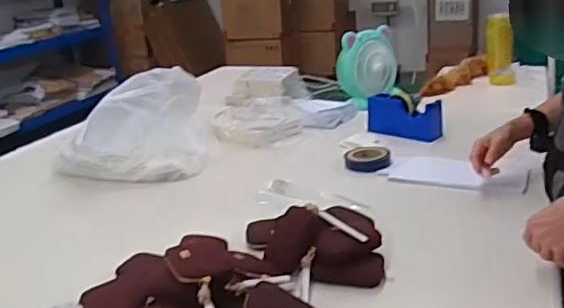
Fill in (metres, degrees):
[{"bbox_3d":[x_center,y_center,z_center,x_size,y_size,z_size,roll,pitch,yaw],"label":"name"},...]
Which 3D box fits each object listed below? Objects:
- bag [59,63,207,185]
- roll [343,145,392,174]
[{"bbox_3d":[-0.374,-0.064,1.440,0.393,0.215,0.211,-9,20,-12],"label":"bag"},{"bbox_3d":[0.208,0.010,1.402,0.107,0.033,0.093,-3,20,5],"label":"roll"}]

